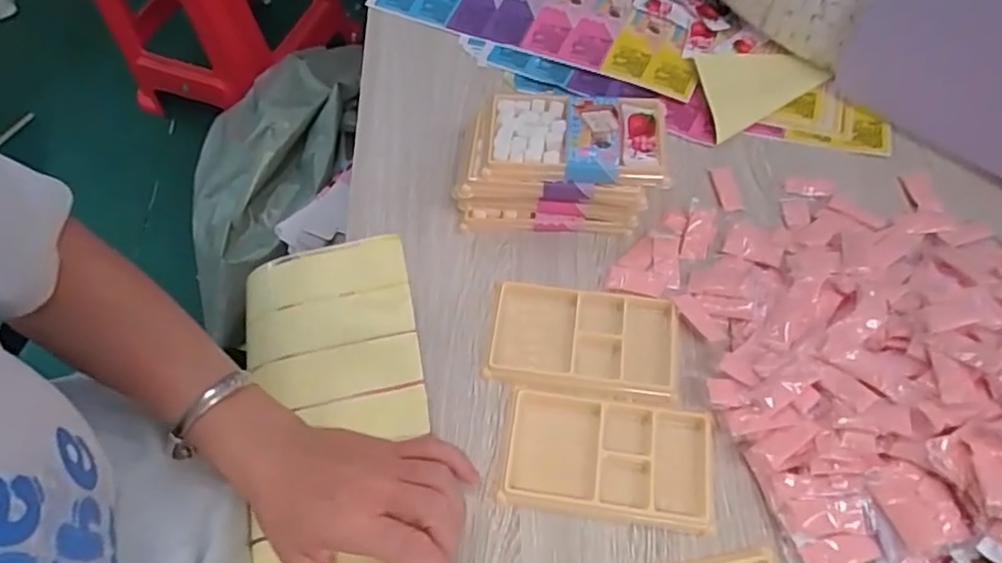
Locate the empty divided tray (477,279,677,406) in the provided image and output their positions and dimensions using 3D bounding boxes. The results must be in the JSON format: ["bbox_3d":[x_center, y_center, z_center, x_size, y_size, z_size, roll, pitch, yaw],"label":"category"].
[{"bbox_3d":[0.056,0.040,0.443,0.130,0.011,0.076,7,61,5],"label":"empty divided tray"}]

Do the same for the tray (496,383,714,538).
[{"bbox_3d":[0.069,0.113,0.405,0.132,0.011,0.075,7,61,5],"label":"tray"}]

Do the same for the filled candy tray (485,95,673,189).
[{"bbox_3d":[0.057,-0.106,0.464,0.126,0.015,0.073,2,60,4],"label":"filled candy tray"}]

